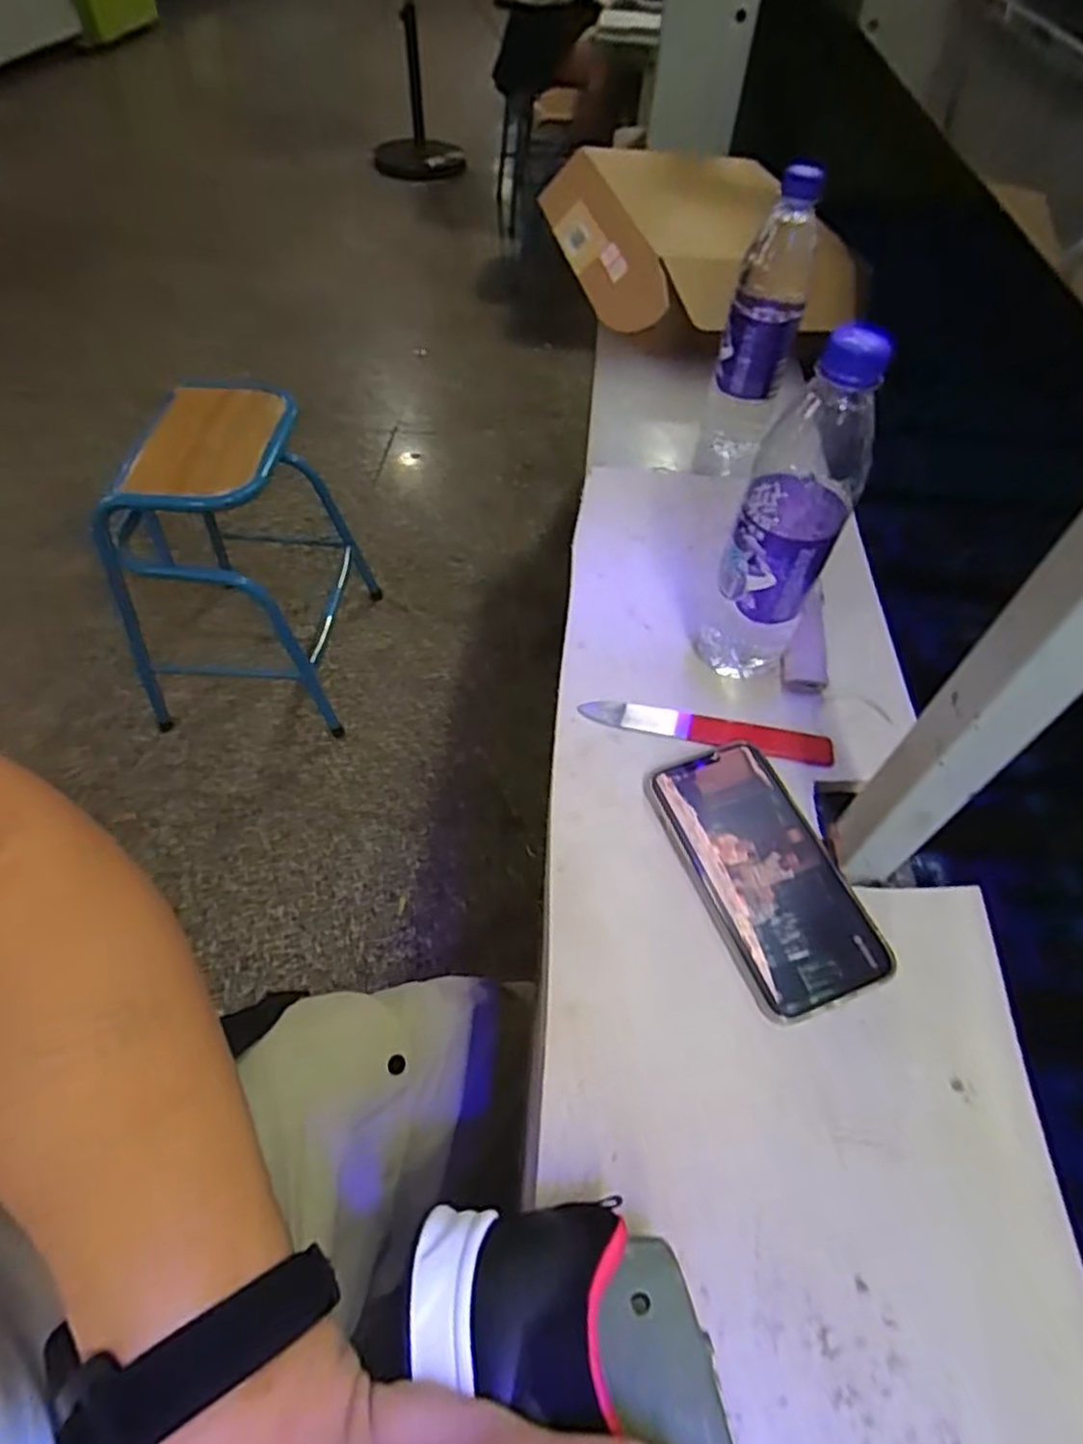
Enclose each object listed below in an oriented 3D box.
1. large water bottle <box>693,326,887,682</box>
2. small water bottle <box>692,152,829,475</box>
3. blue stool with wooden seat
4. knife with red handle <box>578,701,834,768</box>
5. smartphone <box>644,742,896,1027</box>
[{"bbox_3d":[0.151,-0.120,0.438,0.059,0.226,0.061,22,57,13],"label":"large water bottle"},{"bbox_3d":[0.192,-0.341,0.633,0.062,0.229,0.072,18,56,10],"label":"small water bottle"},{"bbox_3d":[-0.512,-0.291,1.277,0.298,0.500,0.433,5,54,1],"label":"blue stool with wooden seat"},{"bbox_3d":[0.112,0.006,0.487,0.168,0.008,0.028,8,55,4],"label":"knife with red handle"},{"bbox_3d":[0.132,0.087,0.424,0.086,0.009,0.162,-16,57,-13],"label":"smartphone"}]

